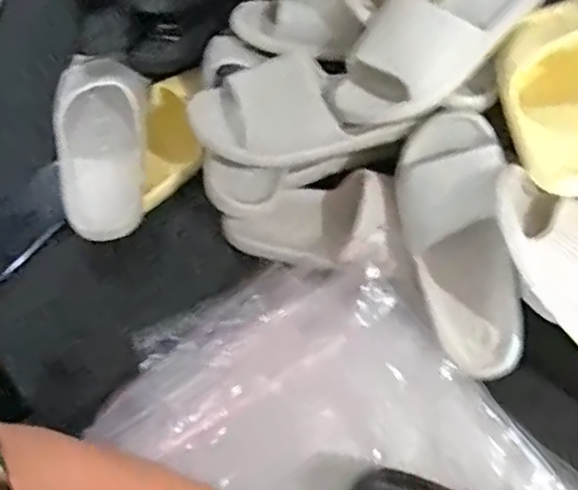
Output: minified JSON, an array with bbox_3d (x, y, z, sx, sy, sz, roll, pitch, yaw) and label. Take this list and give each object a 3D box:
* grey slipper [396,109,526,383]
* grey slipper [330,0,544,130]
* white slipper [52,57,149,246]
[{"bbox_3d":[0.174,-0.003,0.651,0.103,0.066,0.268,-9,83,-3],"label":"grey slipper"},{"bbox_3d":[0.157,-0.218,0.707,0.114,0.071,0.251,39,69,21],"label":"grey slipper"},{"bbox_3d":[-0.217,-0.112,0.767,0.104,0.078,0.225,-5,61,-1],"label":"white slipper"}]

